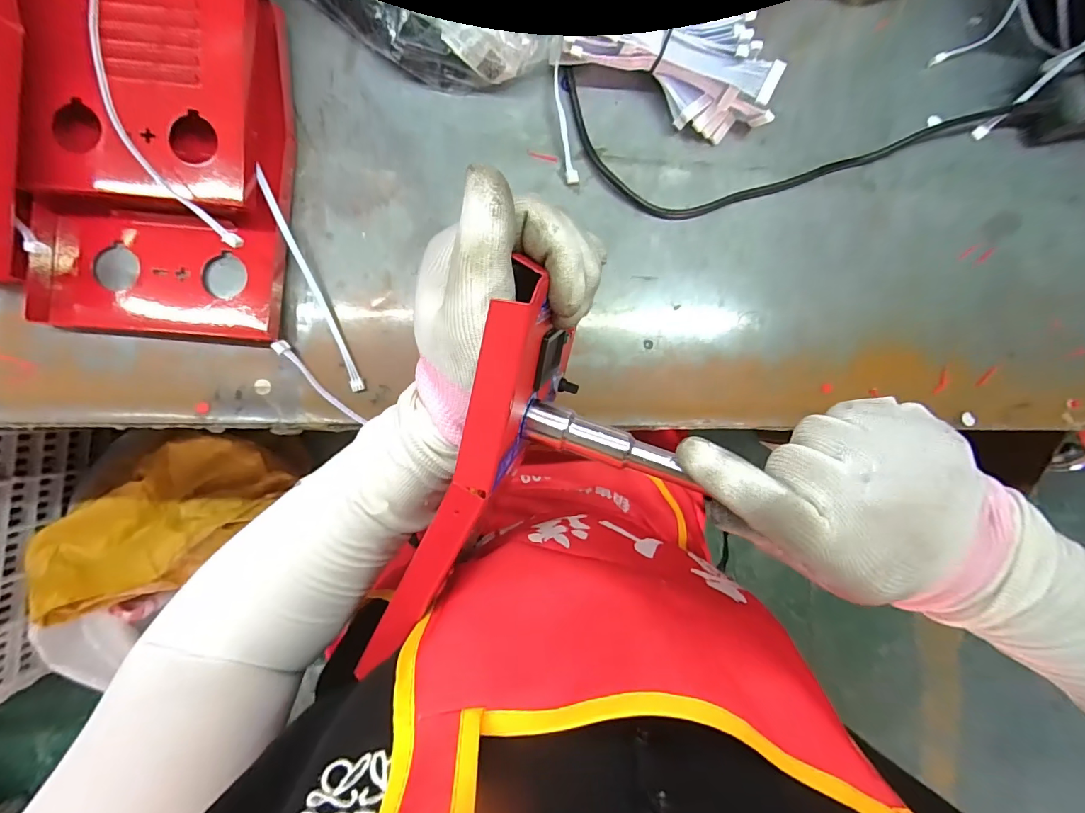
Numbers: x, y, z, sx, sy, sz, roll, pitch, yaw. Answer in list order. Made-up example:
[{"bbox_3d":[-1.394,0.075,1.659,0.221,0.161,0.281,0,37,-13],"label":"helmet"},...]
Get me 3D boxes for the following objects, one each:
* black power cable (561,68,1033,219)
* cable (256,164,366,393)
[{"bbox_3d":[0.204,-0.203,0.359,0.372,0.012,0.103,-3,90,-6],"label":"black power cable"},{"bbox_3d":[-0.158,-0.084,0.317,0.008,0.024,0.156,-22,92,-6],"label":"cable"}]

